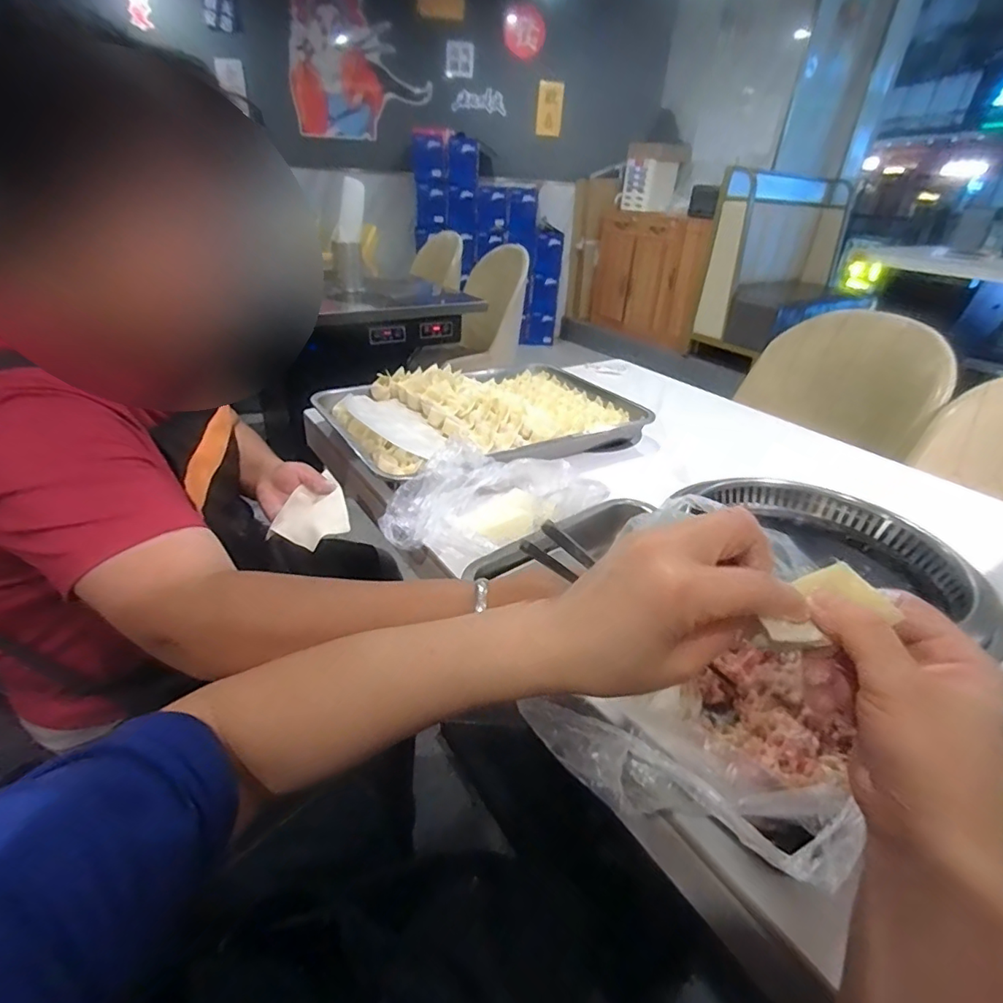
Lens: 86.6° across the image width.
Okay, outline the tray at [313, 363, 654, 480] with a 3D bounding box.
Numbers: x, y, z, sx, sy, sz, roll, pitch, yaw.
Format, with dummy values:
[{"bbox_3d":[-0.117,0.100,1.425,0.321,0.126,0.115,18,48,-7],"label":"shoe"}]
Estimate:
[{"bbox_3d":[-0.015,-0.158,0.887,0.510,0.047,0.340,-17,36,-29],"label":"tray"}]

